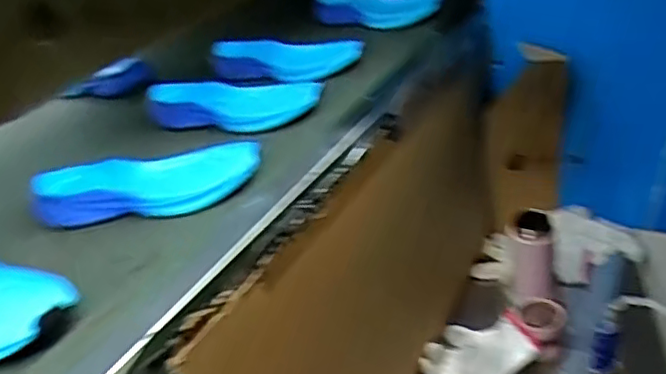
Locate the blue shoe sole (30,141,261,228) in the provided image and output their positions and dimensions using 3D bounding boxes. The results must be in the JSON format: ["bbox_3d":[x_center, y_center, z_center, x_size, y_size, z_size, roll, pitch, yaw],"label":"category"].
[{"bbox_3d":[-0.191,-0.002,0.632,0.231,0.024,0.092,-10,46,-2],"label":"blue shoe sole"}]

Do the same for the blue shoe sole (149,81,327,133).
[{"bbox_3d":[-0.127,-0.109,0.783,0.230,0.033,0.087,7,46,20],"label":"blue shoe sole"}]

